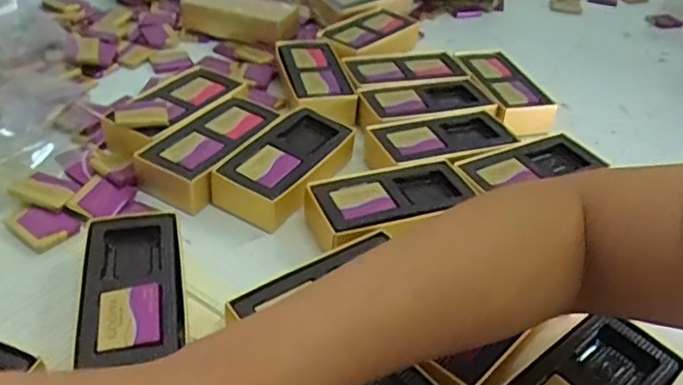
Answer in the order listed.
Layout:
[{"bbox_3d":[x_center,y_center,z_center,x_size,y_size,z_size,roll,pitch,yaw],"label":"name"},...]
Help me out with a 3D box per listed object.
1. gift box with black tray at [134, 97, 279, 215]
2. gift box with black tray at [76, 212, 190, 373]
[{"bbox_3d":[-0.101,-0.034,0.471,0.054,0.033,0.111,23,41,19],"label":"gift box with black tray"},{"bbox_3d":[-0.121,0.060,0.350,0.055,0.033,0.109,-5,40,-14],"label":"gift box with black tray"}]

